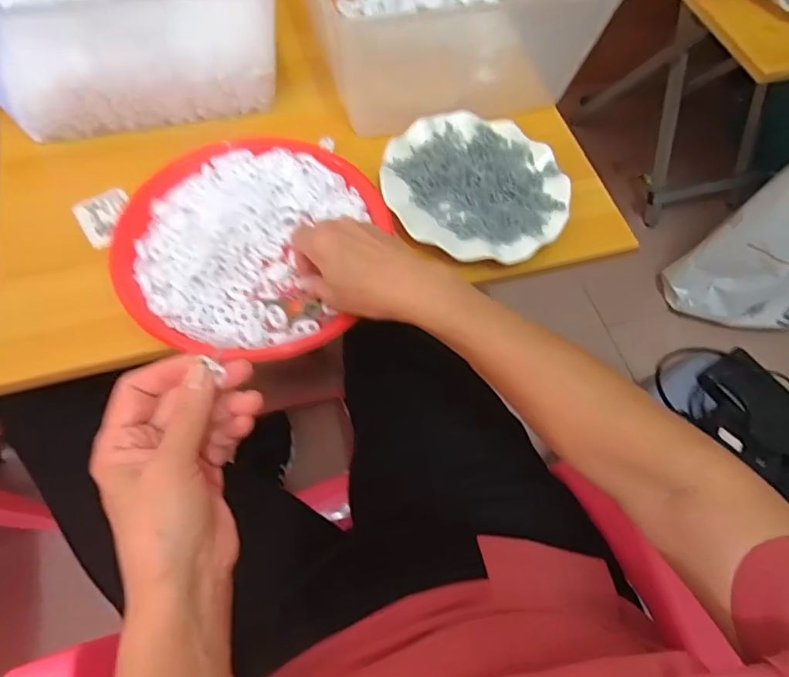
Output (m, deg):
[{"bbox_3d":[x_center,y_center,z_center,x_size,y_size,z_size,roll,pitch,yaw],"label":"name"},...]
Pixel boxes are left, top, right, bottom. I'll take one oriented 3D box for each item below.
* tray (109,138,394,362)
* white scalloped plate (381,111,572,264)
[{"bbox_3d":[-0.132,-0.090,0.476,0.217,0.023,0.223,1,64,-1],"label":"tray"},{"bbox_3d":[0.081,-0.152,0.530,0.181,0.022,0.177,1,64,-1],"label":"white scalloped plate"}]

